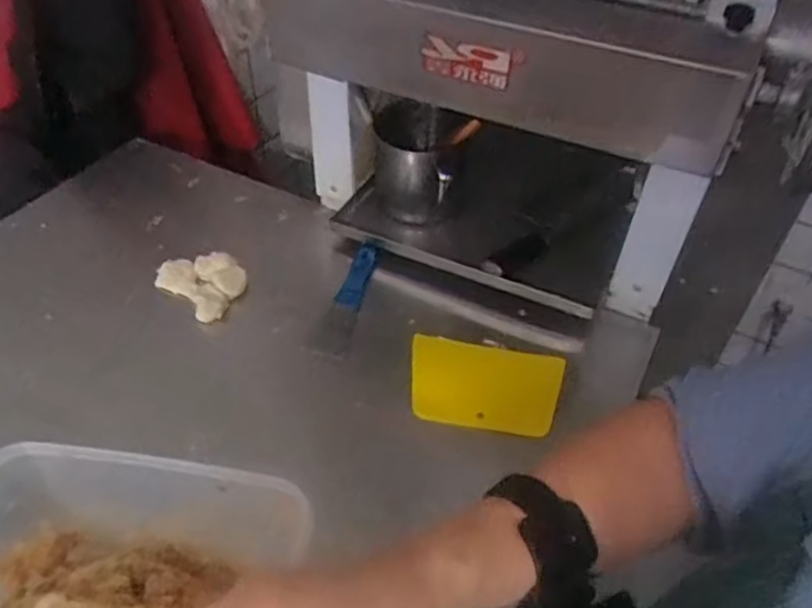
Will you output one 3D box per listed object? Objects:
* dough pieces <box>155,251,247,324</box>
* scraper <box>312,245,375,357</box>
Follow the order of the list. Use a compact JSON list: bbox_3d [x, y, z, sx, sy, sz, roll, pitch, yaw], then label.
[{"bbox_3d":[-0.235,-0.027,0.787,0.110,0.021,0.081,34,55,29],"label":"dough pieces"},{"bbox_3d":[-0.068,-0.005,0.778,0.035,0.015,0.169,8,47,8],"label":"scraper"}]

